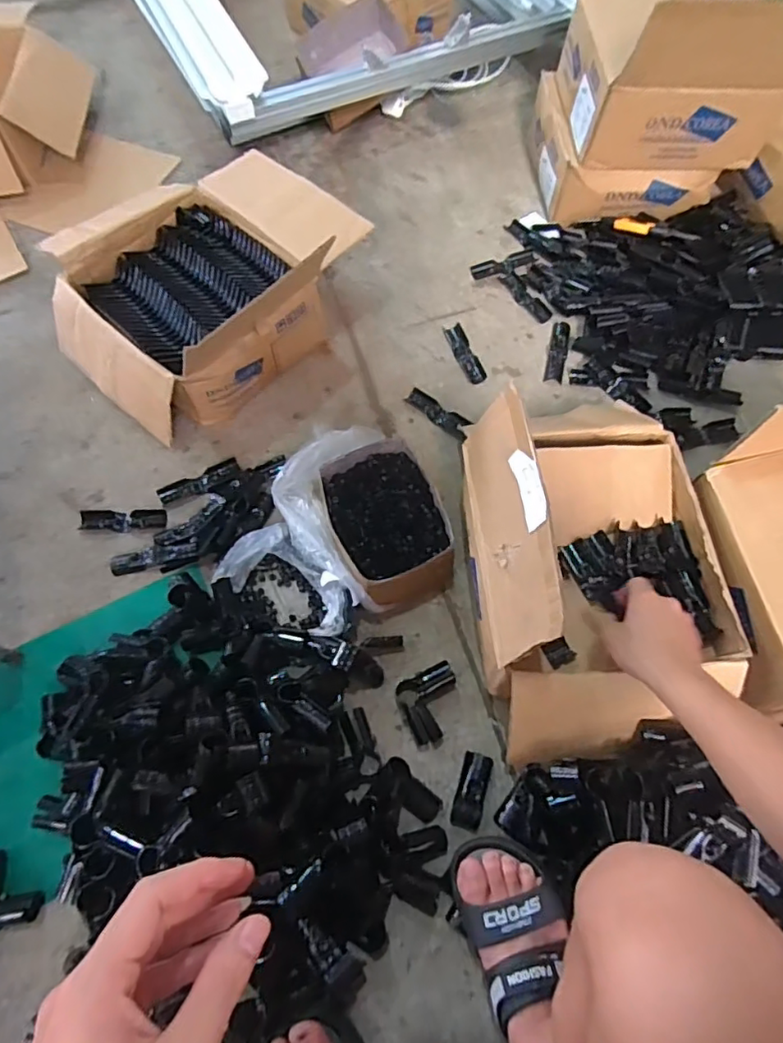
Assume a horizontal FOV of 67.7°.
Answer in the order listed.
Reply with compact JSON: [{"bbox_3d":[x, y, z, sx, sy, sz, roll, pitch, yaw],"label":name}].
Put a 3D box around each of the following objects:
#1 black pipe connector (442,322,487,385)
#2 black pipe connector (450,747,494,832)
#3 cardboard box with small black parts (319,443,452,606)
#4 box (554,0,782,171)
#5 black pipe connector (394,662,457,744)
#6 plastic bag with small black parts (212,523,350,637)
[{"bbox_3d":[0.128,-0.296,1.020,0.033,0.014,0.137,-18,66,-7],"label":"black pipe connector"},{"bbox_3d":[0.098,0.329,0.714,0.036,0.018,0.087,18,67,9],"label":"black pipe connector"},{"bbox_3d":[-0.008,0.005,0.826,0.153,0.085,0.214,-22,67,-9],"label":"cardboard box with small black parts"},{"bbox_3d":[0.496,-0.803,0.976,0.353,0.264,0.326,-3,65,-1],"label":"box"},{"bbox_3d":[0.055,0.235,0.756,0.085,0.046,0.086,-24,67,-10],"label":"black pipe connector"},{"bbox_3d":[-0.151,0.097,0.811,0.125,0.052,0.200,-40,71,-16],"label":"plastic bag with small black parts"}]

